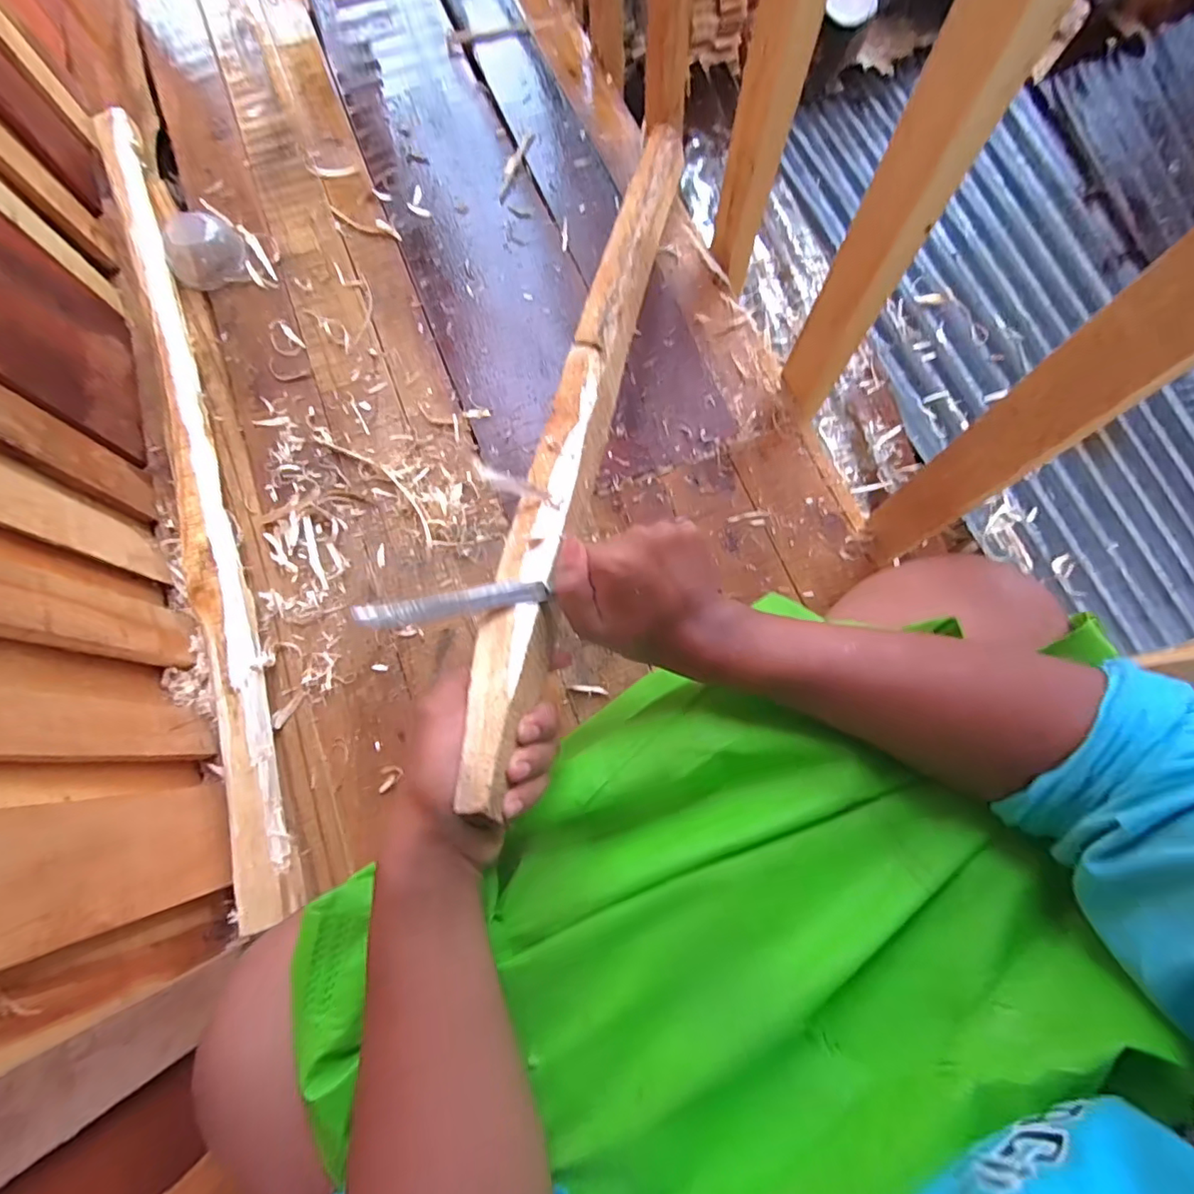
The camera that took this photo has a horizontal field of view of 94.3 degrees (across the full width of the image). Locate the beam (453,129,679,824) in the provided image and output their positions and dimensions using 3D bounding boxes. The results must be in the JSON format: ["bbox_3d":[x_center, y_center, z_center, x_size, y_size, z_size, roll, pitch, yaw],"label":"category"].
[{"bbox_3d":[0.001,-0.206,0.480,0.043,0.036,0.755,11,59,3],"label":"beam"}]

